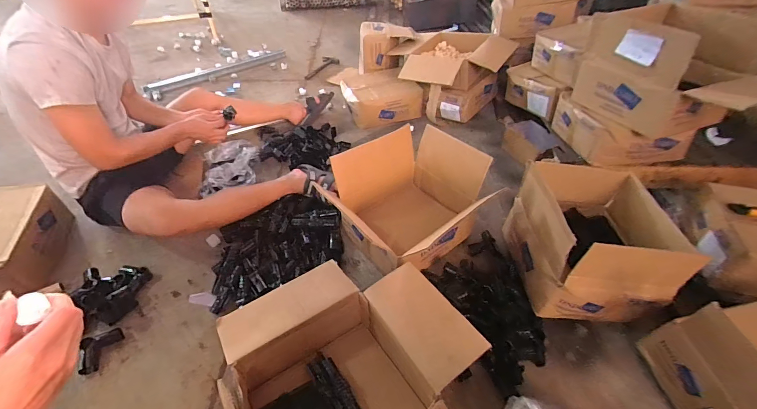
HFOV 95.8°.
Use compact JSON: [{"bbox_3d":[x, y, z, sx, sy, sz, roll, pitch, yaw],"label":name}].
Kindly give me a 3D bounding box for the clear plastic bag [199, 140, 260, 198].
[{"bbox_3d":[-0.528,-0.146,1.227,0.186,0.078,0.344,-11,44,-12],"label":"clear plastic bag"}]

